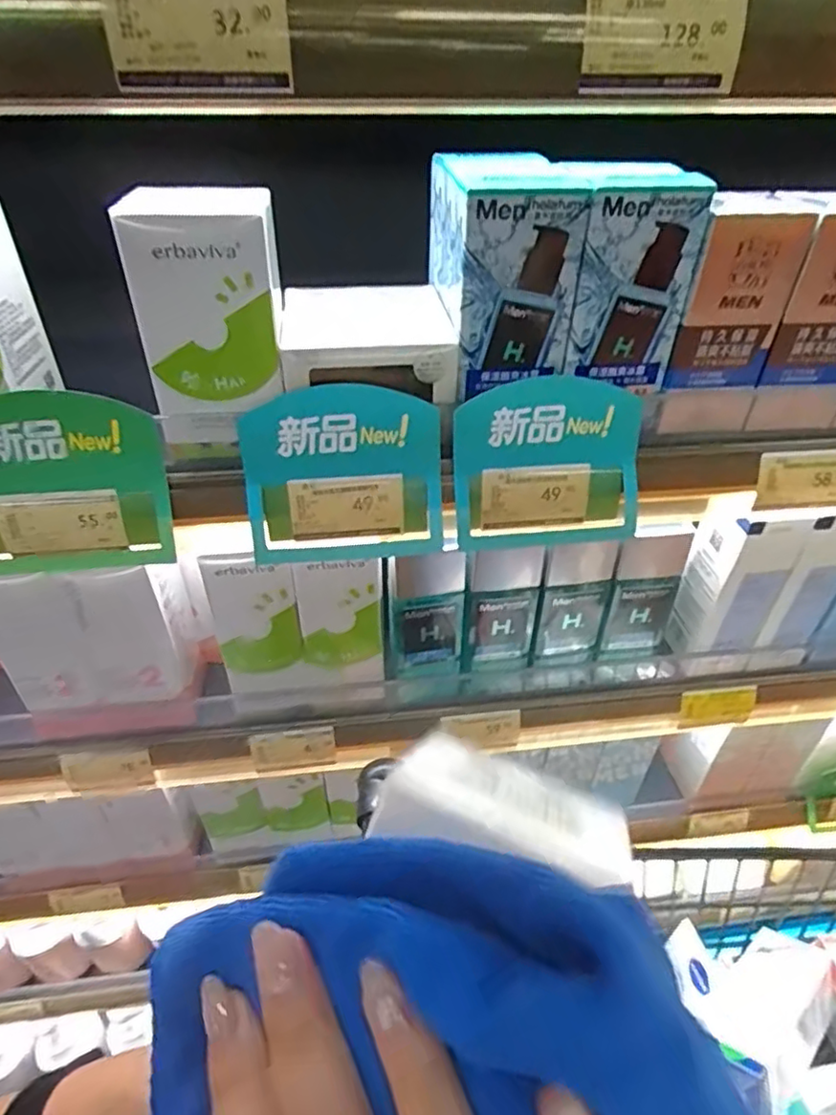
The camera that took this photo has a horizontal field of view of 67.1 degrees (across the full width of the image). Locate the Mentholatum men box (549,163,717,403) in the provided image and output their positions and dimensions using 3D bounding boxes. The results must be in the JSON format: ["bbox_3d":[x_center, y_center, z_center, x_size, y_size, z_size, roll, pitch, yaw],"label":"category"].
[{"bbox_3d":[0.109,-0.149,0.340,0.071,0.106,0.030,-4,38,-5],"label":"Mentholatum men box"}]

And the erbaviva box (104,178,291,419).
[{"bbox_3d":[-0.105,-0.131,0.325,0.068,0.099,0.056,-5,38,-7],"label":"erbaviva box"}]

